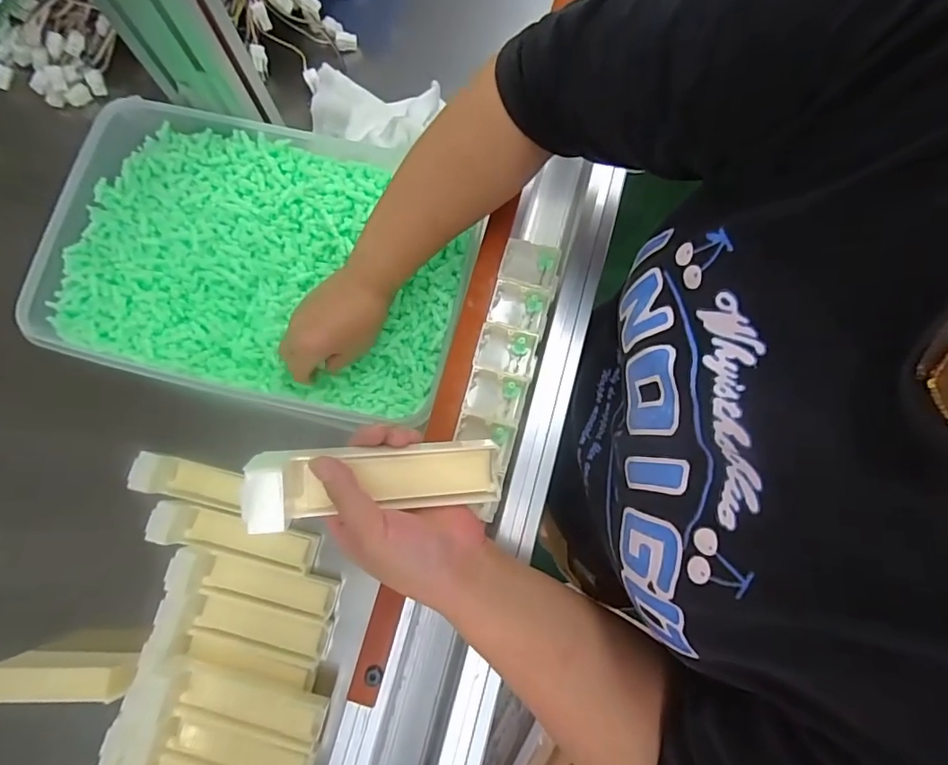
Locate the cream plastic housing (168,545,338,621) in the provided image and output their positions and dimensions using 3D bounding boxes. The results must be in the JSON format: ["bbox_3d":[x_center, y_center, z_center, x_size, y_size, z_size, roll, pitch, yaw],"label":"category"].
[{"bbox_3d":[-0.197,0.182,0.455,0.141,0.038,0.033,14,77,2],"label":"cream plastic housing"}]

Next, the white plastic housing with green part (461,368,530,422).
[{"bbox_3d":[0.016,0.010,0.375,0.044,0.014,0.034,11,77,1],"label":"white plastic housing with green part"}]

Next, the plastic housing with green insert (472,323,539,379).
[{"bbox_3d":[0.026,-0.025,0.387,0.046,0.021,0.039,12,77,2],"label":"plastic housing with green insert"}]

